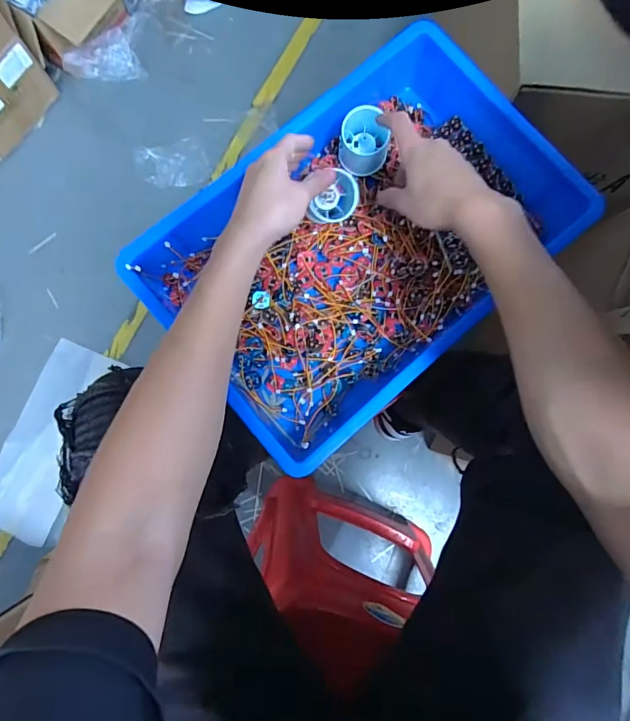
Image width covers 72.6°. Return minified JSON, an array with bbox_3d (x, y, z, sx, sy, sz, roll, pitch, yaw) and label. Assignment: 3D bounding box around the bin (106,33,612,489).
[{"bbox_3d":[0.044,-0.136,0.484,0.437,0.078,0.327,-43,85,-6],"label":"bin"}]

